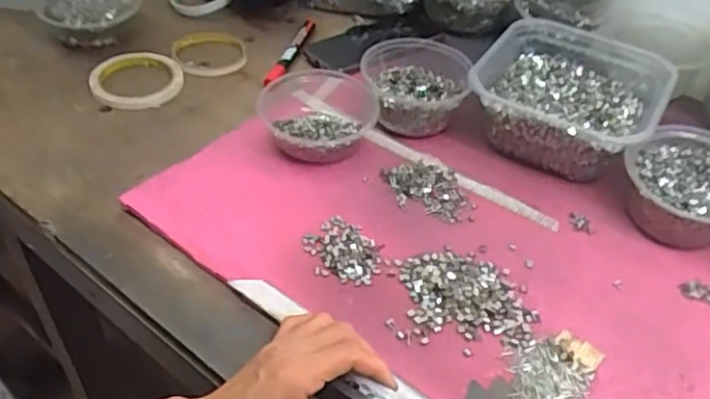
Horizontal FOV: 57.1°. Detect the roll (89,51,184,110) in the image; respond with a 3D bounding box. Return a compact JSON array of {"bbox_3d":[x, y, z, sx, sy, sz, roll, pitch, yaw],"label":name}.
[{"bbox_3d":[-0.240,-0.135,0.719,0.096,0.016,0.096,0,48,0],"label":"roll"}]

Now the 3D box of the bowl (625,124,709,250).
[{"bbox_3d":[0.298,-0.012,0.588,0.112,0.055,0.120,3,46,-3],"label":"bowl"}]

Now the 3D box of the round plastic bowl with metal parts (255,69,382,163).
[{"bbox_3d":[-0.037,-0.082,0.654,0.115,0.048,0.114,3,44,-2],"label":"round plastic bowl with metal parts"}]

